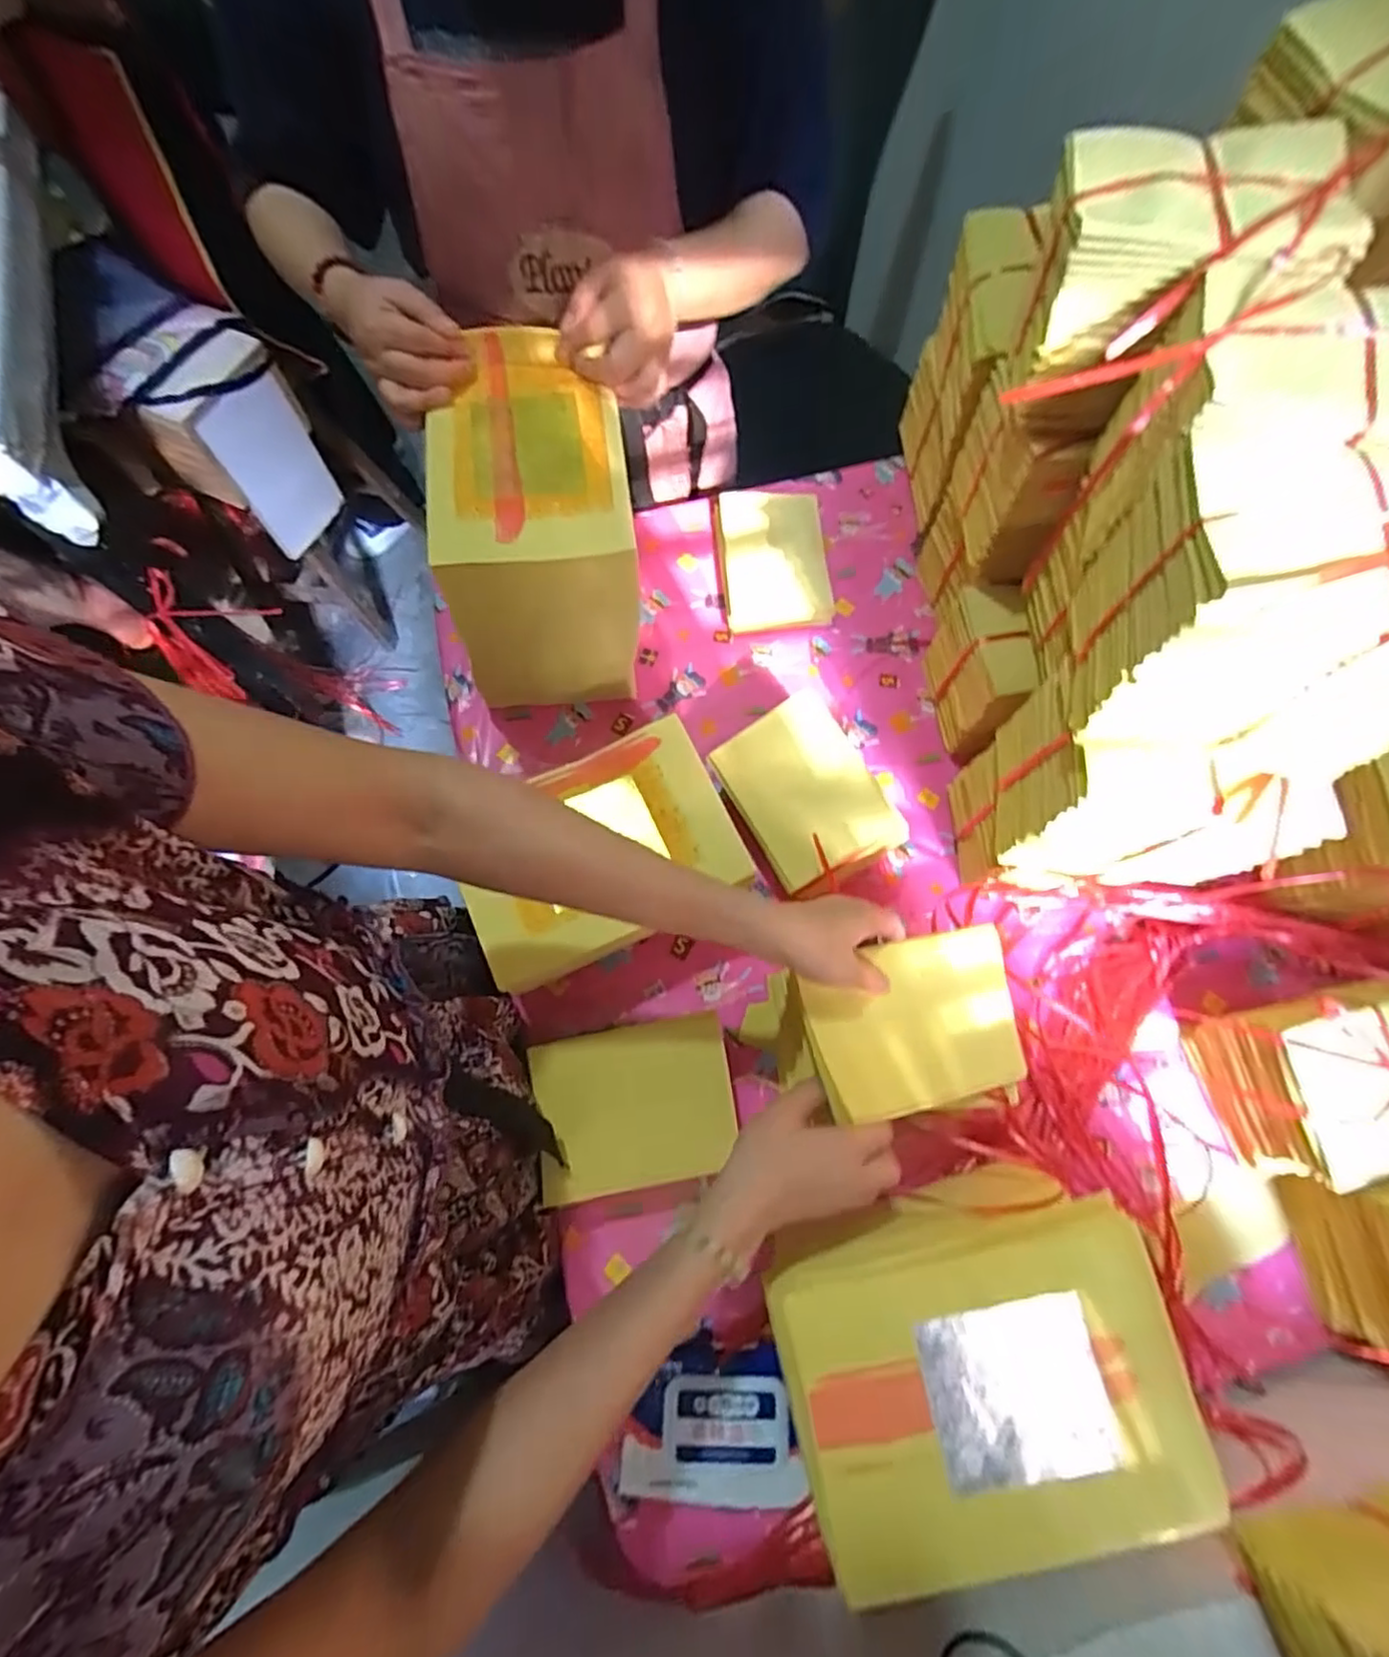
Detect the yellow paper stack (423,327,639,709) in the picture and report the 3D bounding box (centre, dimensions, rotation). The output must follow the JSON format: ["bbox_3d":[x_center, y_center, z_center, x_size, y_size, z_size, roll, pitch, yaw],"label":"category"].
[{"bbox_3d":[-0.149,-0.282,0.650,0.166,0.223,0.238,-6,75,-4],"label":"yellow paper stack"}]

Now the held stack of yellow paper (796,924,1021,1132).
[{"bbox_3d":[0.166,0.146,0.492,0.162,0.015,0.118,-9,76,-11],"label":"held stack of yellow paper"}]

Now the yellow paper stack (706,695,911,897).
[{"bbox_3d":[0.103,-0.031,0.620,0.121,0.025,0.166,-34,78,17],"label":"yellow paper stack"}]

